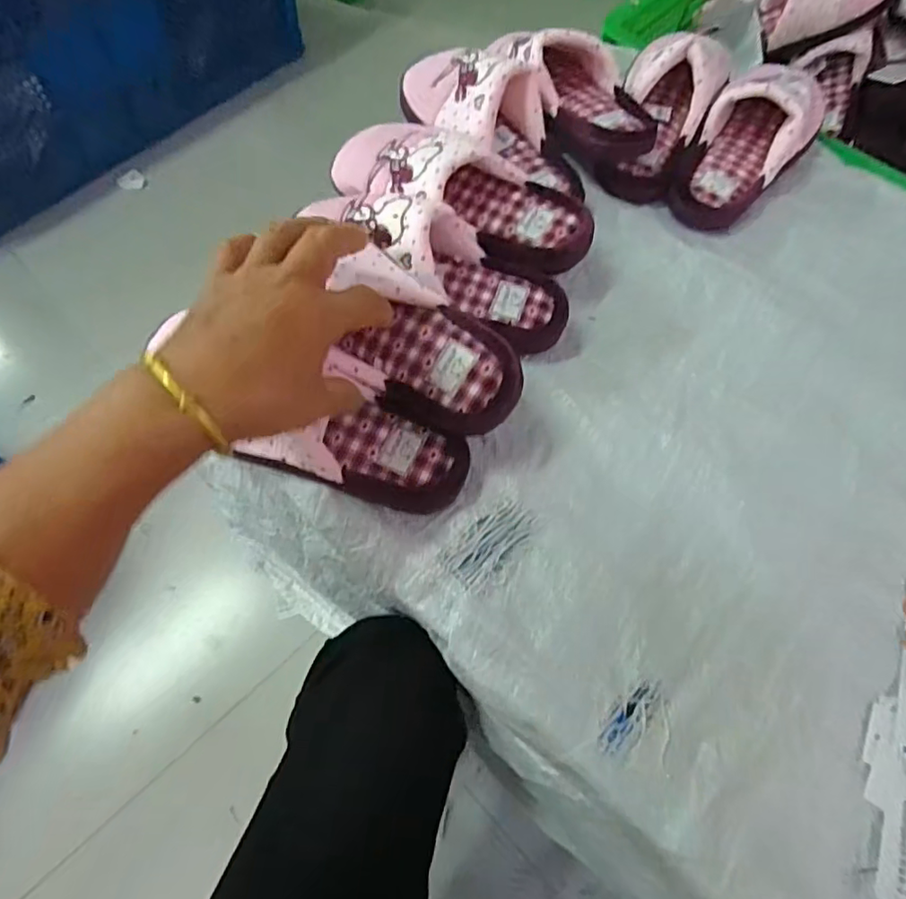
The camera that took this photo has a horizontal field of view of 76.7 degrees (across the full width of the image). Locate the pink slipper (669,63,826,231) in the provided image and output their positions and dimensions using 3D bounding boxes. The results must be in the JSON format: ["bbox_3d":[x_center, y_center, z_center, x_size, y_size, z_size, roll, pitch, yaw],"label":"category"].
[{"bbox_3d":[0.296,-0.309,0.562,0.095,0.075,0.213,35,69,13],"label":"pink slipper"}]

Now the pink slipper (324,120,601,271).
[{"bbox_3d":[0.004,-0.219,0.500,0.241,0.084,0.110,16,65,4],"label":"pink slipper"}]

